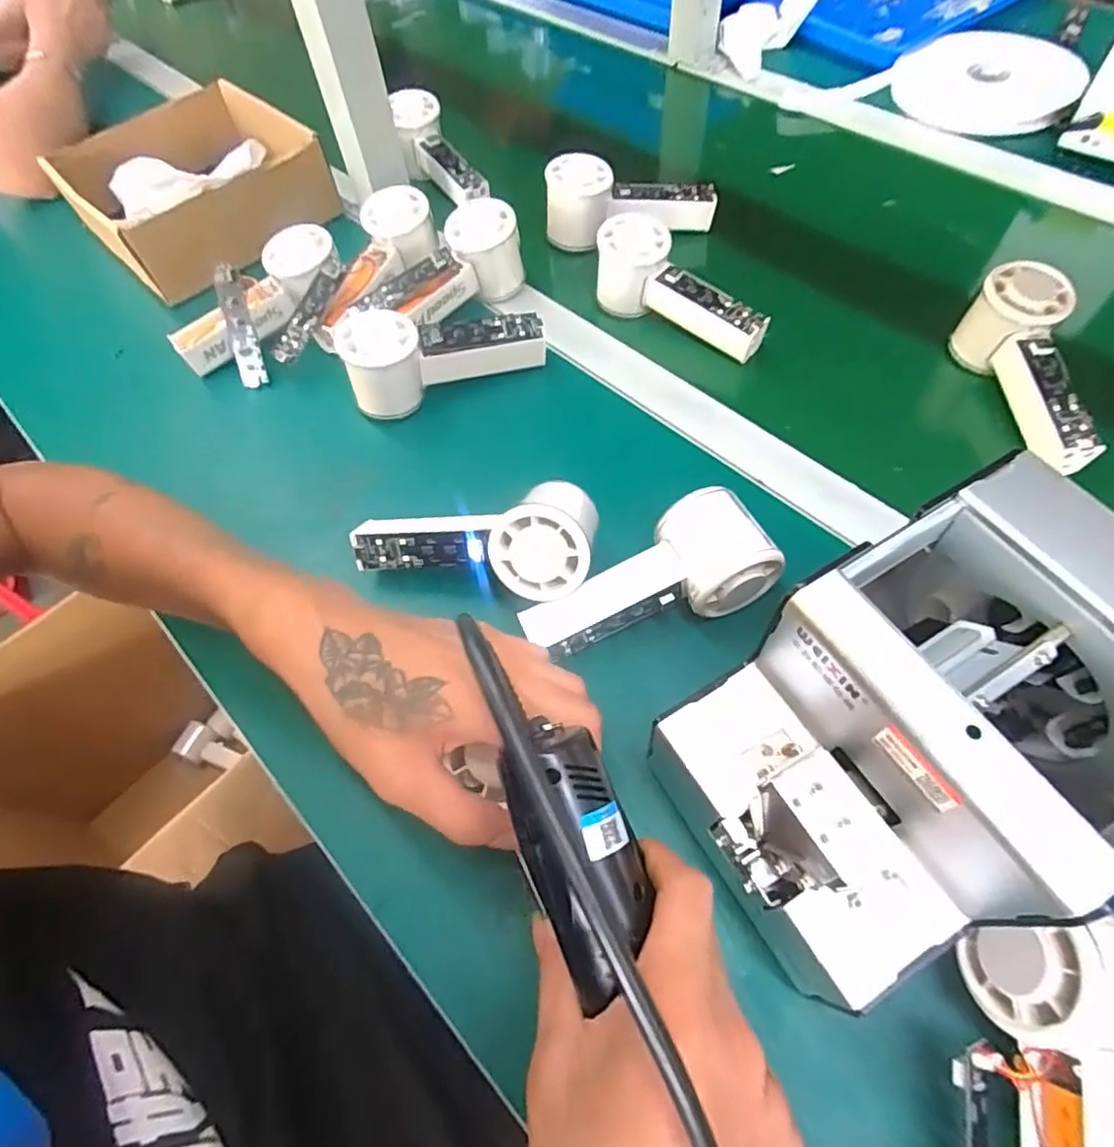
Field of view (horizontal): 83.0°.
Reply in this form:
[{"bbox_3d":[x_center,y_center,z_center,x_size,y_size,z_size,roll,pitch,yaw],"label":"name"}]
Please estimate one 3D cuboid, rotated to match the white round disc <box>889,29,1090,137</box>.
[{"bbox_3d":[0.447,-0.513,0.658,0.173,0.022,0.177,-1,61,2],"label":"white round disc"}]

